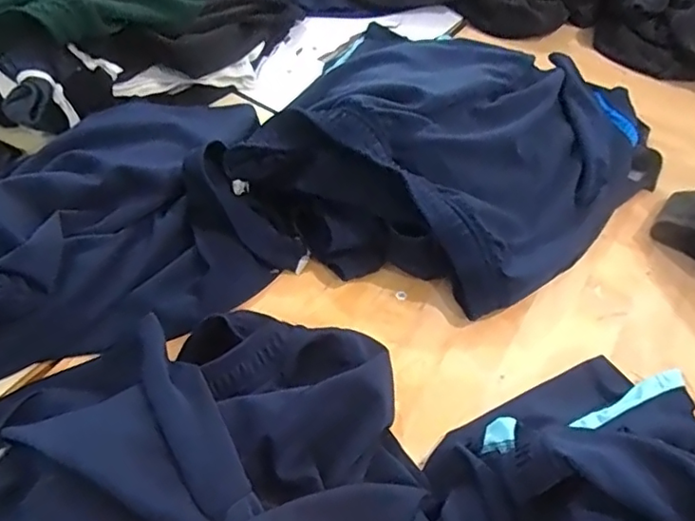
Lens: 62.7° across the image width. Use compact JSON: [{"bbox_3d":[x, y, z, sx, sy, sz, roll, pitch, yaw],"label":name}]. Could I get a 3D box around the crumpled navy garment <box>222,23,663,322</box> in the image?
[{"bbox_3d":[0.168,-0.156,0.704,0.555,0.131,0.342,-36,63,-29],"label":"crumpled navy garment"}]

